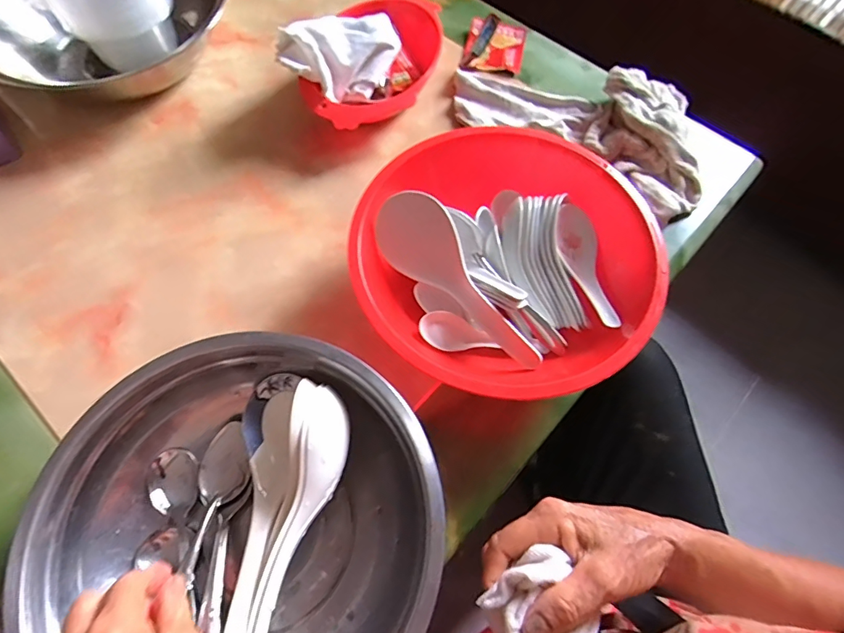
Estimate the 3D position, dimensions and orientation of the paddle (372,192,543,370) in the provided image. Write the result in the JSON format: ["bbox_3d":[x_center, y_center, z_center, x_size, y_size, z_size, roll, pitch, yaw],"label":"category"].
[{"bbox_3d":[0.032,-0.028,0.398,0.179,0.018,0.062,48,112,7],"label":"paddle"}]

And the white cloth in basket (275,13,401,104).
[{"bbox_3d":[-0.086,-0.280,0.520,0.131,0.075,0.092,-14,66,-8],"label":"white cloth in basket"}]

